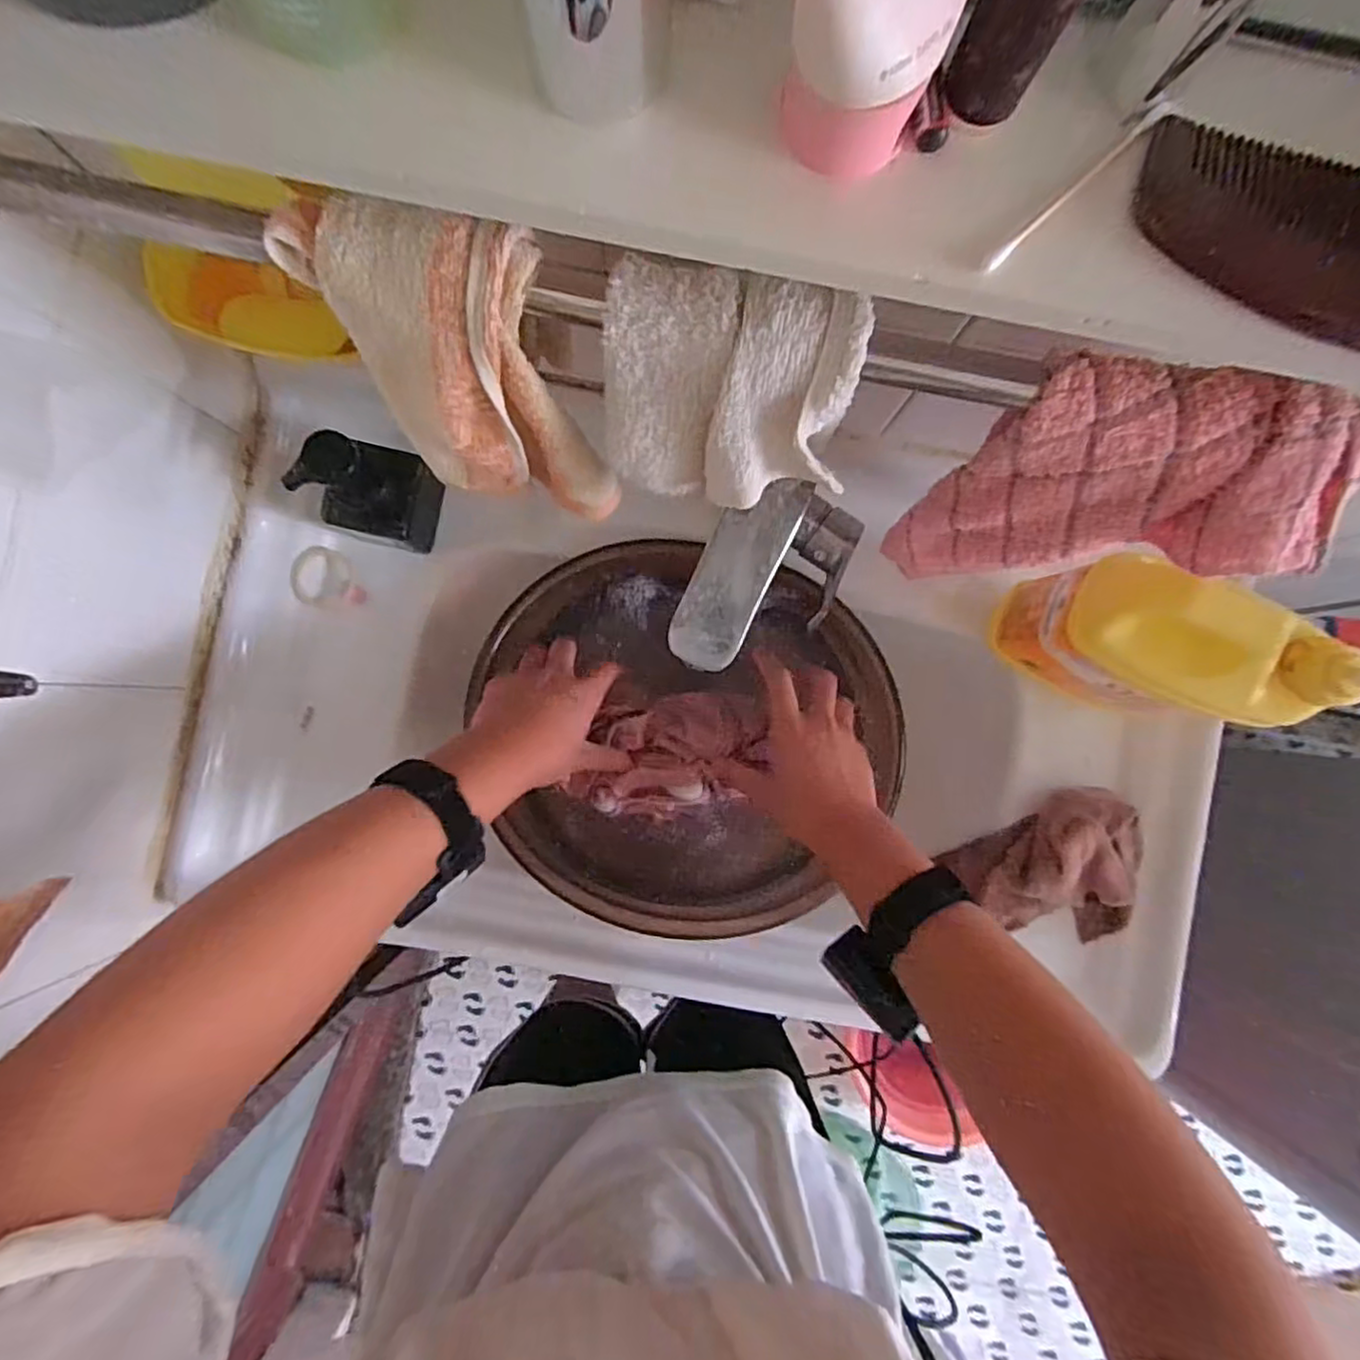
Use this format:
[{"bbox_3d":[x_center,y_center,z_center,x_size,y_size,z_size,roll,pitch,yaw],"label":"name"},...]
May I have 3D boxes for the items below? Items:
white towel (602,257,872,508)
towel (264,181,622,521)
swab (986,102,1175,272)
[{"bbox_3d":[0.020,-0.120,0.299,0.104,0.108,0.033,13,65,4],"label":"white towel"},{"bbox_3d":[-0.095,-0.141,0.326,0.113,0.165,0.055,9,88,-2],"label":"towel"},{"bbox_3d":[0.114,-0.141,0.192,0.070,0.005,0.004,-42,90,-3],"label":"swab"}]

